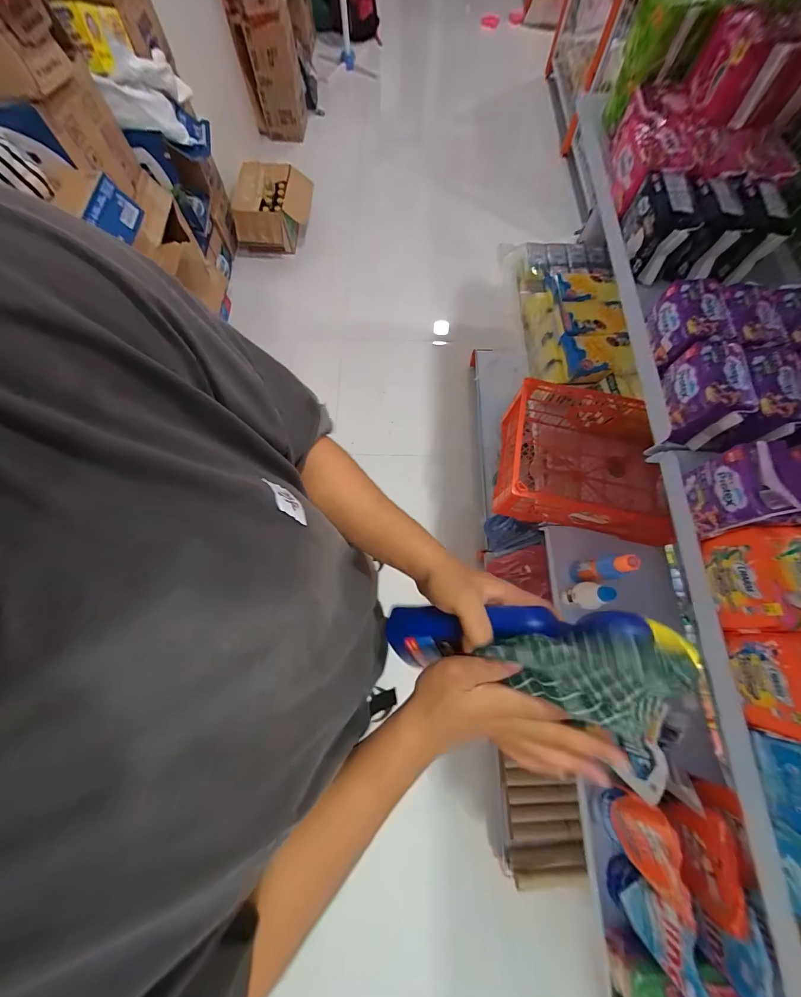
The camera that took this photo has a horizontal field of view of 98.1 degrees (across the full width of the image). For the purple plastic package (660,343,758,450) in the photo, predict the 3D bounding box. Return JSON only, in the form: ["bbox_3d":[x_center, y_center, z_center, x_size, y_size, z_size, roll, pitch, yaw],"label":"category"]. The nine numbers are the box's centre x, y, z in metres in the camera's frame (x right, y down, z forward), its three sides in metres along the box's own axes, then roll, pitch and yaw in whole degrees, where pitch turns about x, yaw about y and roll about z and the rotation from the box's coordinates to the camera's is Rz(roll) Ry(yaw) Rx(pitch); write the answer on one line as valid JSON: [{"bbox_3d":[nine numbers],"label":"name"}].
[{"bbox_3d":[0.394,-0.137,0.458,0.060,0.085,0.104,8,71,2],"label":"purple plastic package"}]

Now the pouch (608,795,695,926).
[{"bbox_3d":[0.404,0.569,0.560,0.037,0.122,0.147,-11,72,-4],"label":"pouch"}]

